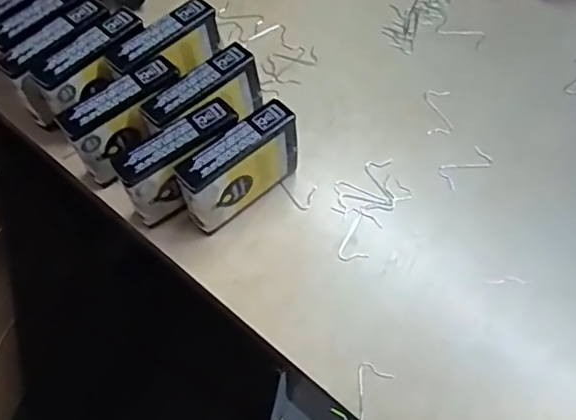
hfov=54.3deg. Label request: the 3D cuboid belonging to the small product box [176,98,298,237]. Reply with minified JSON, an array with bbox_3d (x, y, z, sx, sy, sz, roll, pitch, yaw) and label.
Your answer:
[{"bbox_3d":[-0.028,-0.022,0.327,0.074,0.057,0.020,-37,69,-17],"label":"small product box"}]

